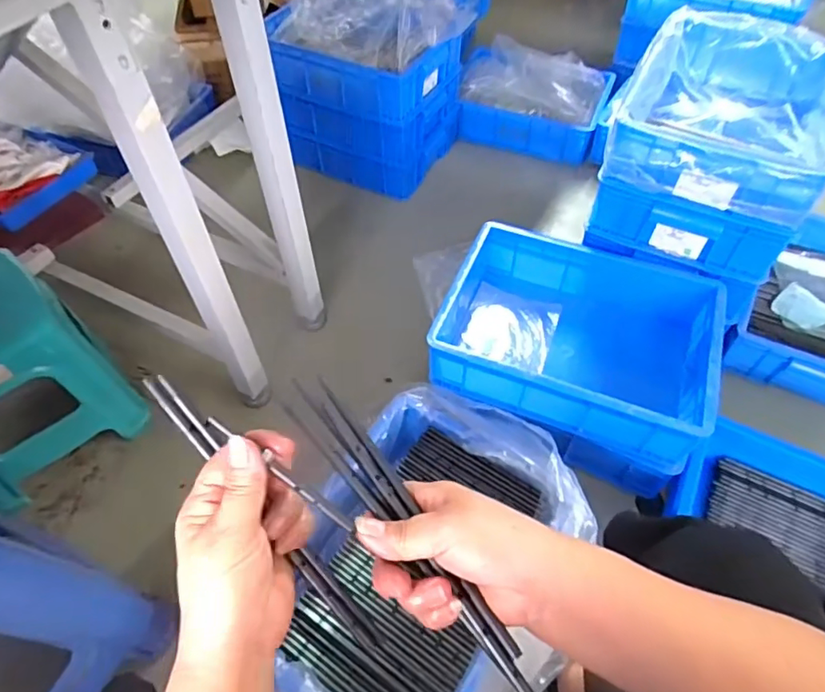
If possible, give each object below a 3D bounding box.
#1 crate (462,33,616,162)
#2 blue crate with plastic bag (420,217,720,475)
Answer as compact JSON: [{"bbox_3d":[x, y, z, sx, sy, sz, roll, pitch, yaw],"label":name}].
[{"bbox_3d":[0.344,-0.689,1.523,0.373,0.202,0.284,16,55,12],"label":"crate"},{"bbox_3d":[0.268,-0.024,0.913,0.407,0.124,0.346,19,55,14],"label":"blue crate with plastic bag"}]

